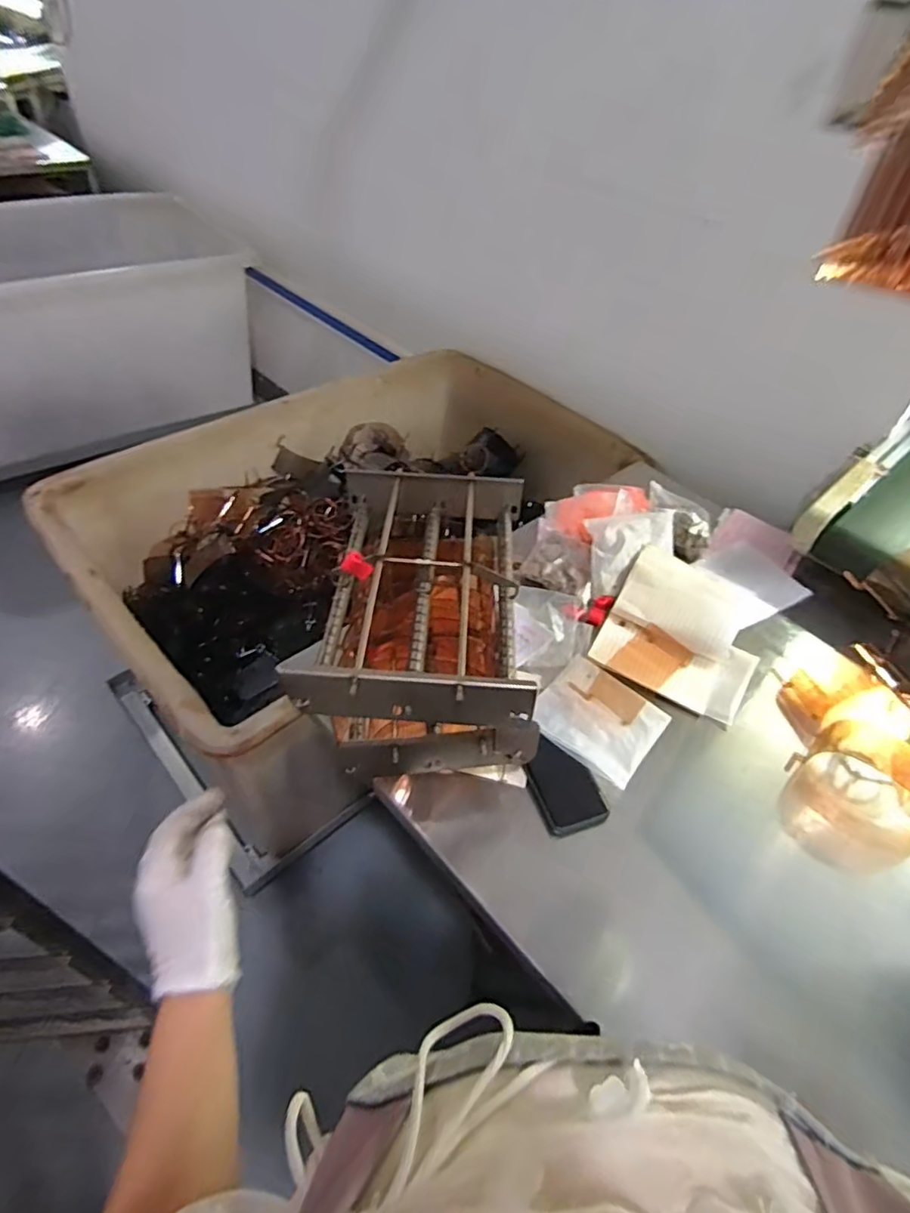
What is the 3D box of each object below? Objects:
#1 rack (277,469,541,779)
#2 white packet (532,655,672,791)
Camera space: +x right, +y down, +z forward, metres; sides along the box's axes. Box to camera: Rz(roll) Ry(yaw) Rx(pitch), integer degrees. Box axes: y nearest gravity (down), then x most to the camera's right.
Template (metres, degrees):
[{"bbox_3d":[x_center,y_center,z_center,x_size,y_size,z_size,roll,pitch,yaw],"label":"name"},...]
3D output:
[{"bbox_3d":[-0.022,0.007,0.663,0.220,0.184,0.331,6,47,-1],"label":"rack"},{"bbox_3d":[0.186,0.145,0.781,0.152,0.030,0.152,30,50,20],"label":"white packet"}]

